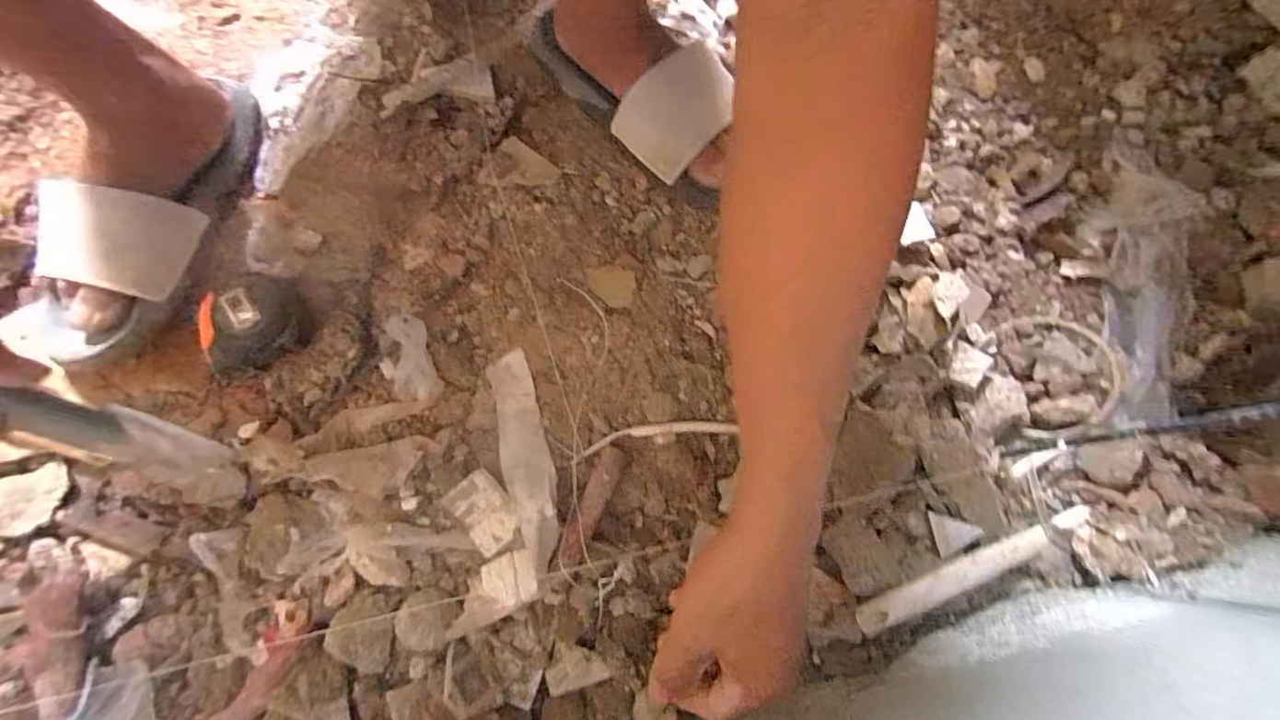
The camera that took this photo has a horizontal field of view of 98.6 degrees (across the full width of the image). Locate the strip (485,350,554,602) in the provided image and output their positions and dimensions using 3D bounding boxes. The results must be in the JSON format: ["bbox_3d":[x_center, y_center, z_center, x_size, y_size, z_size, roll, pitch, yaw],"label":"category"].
[{"bbox_3d":[-0.085,0.068,0.405,0.034,0.019,0.163,-16,58,-4],"label":"strip"}]

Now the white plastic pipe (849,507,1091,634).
[{"bbox_3d":[0.239,0.142,0.386,0.212,0.019,0.019,-14,72,-19],"label":"white plastic pipe"}]

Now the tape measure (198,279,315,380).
[{"bbox_3d":[-0.296,-0.026,0.426,0.068,0.037,0.071,-17,73,-4],"label":"tape measure"}]

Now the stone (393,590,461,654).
[{"bbox_3d":[-0.145,0.176,0.374,0.041,0.016,0.037,-4,72,0],"label":"stone"}]

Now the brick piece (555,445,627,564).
[{"bbox_3d":[-0.035,0.103,0.393,0.019,0.022,0.084,22,74,8],"label":"brick piece"}]

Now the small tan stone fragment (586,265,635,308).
[{"bbox_3d":[-0.023,-0.061,0.453,0.038,0.004,0.037,-7,72,-1],"label":"small tan stone fragment"}]

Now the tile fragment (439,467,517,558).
[{"bbox_3d":[-0.111,0.107,0.389,0.037,0.014,0.053,-37,76,-10],"label":"tile fragment"}]

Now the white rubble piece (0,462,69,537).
[{"bbox_3d":[-0.462,0.107,0.408,0.065,0.018,0.043,-23,73,-6],"label":"white rubble piece"}]

